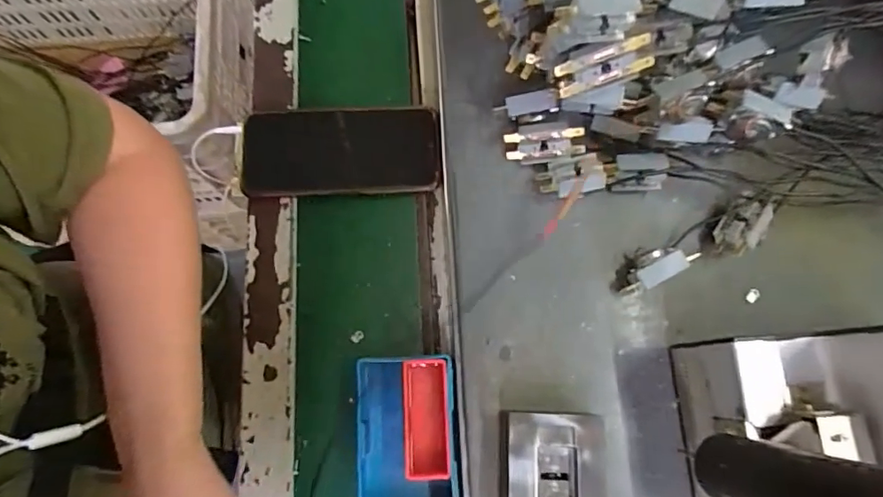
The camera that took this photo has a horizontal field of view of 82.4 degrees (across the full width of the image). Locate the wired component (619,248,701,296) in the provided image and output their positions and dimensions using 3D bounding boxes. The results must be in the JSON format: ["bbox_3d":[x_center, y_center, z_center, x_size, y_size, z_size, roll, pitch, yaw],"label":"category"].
[{"bbox_3d":[0.161,0.014,0.380,0.059,0.021,0.024,-30,76,12],"label":"wired component"}]

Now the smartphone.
[{"bbox_3d":[-0.086,-0.083,0.429,0.164,0.011,0.075,-2,79,-5],"label":"smartphone"}]

